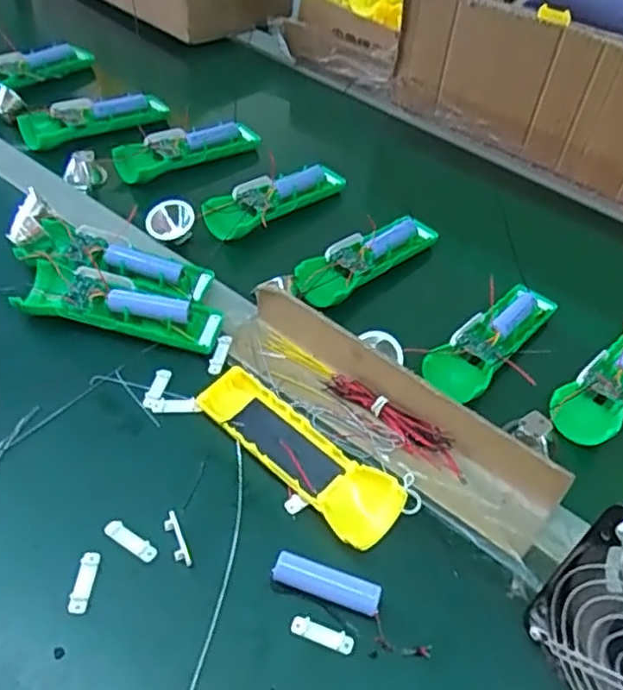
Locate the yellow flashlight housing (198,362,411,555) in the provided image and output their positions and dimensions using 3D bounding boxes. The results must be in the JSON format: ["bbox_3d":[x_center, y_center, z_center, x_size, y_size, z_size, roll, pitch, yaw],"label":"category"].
[{"bbox_3d":[-0.012,0.073,0.475,0.163,0.025,0.047,37,55,26],"label":"yellow flashlight housing"}]

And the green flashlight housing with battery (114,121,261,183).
[{"bbox_3d":[-0.132,-0.216,0.744,0.164,0.027,0.048,-26,54,-26],"label":"green flashlight housing with battery"}]

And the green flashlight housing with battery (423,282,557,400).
[{"bbox_3d":[0.155,-0.008,0.585,0.048,0.027,0.149,33,53,23],"label":"green flashlight housing with battery"}]

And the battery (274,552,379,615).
[{"bbox_3d":[0.009,0.147,0.420,0.066,0.016,0.018,18,48,11],"label":"battery"}]

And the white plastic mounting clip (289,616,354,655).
[{"bbox_3d":[0.006,0.172,0.406,0.039,0.004,0.011,17,48,10],"label":"white plastic mounting clip"}]

